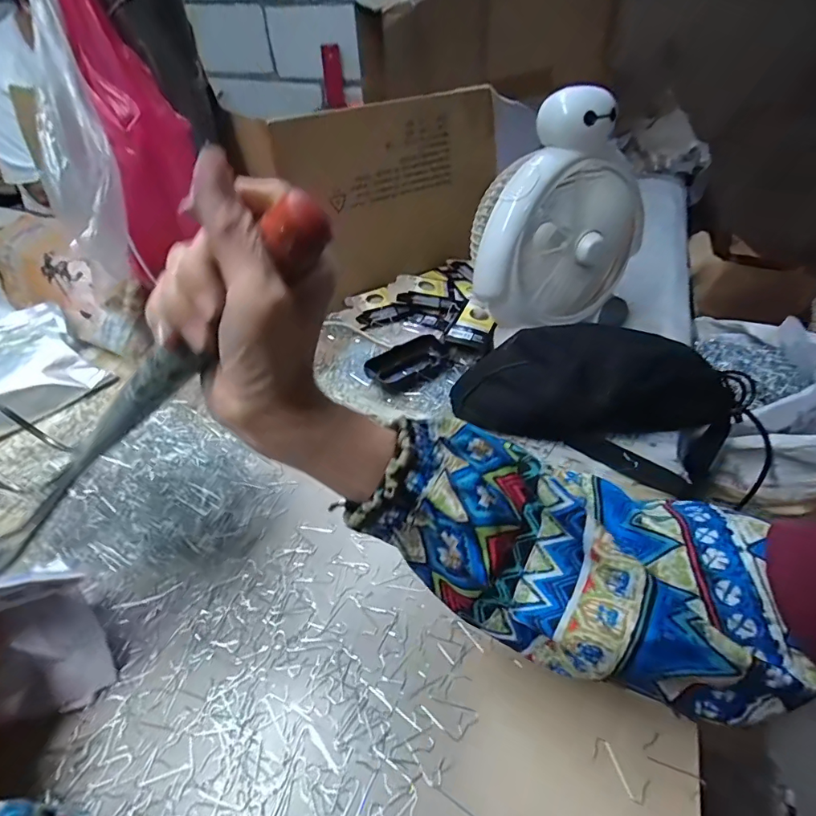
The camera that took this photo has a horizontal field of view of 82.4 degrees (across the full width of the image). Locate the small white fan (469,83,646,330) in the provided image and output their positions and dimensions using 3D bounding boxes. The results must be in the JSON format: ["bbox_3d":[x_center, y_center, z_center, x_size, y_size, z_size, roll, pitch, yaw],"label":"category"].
[{"bbox_3d":[0.193,-0.214,0.566,0.225,0.263,0.114,-3,43,-2],"label":"small white fan"}]

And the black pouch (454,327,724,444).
[{"bbox_3d":[0.186,-0.026,0.490,0.264,0.095,0.095,-3,43,-2],"label":"black pouch"}]

